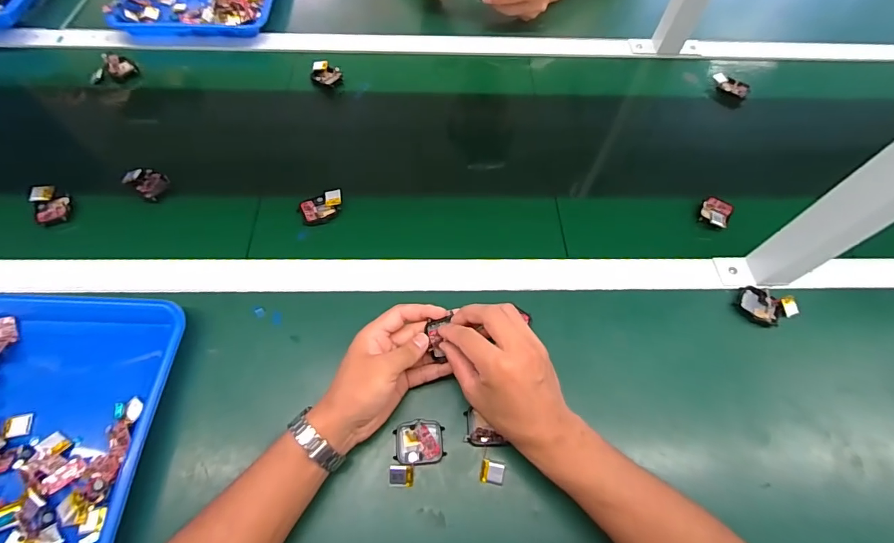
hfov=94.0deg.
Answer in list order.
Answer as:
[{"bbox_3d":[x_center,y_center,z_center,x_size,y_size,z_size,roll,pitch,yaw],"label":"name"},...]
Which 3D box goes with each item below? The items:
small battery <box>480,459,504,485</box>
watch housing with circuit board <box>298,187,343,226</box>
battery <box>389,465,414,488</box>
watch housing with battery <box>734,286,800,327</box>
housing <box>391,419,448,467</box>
[{"bbox_3d":[0.043,0.189,0.392,0.021,0.010,0.019,11,62,4],"label":"small battery"},{"bbox_3d":[-0.157,-0.081,0.527,0.056,0.013,0.039,-20,64,-12],"label":"watch housing with circuit board"},{"bbox_3d":[-0.042,0.189,0.386,0.022,0.005,0.018,2,61,-1],"label":"battery"},{"bbox_3d":[0.362,0.036,0.473,0.058,0.015,0.050,-24,65,-14],"label":"watch housing with battery"},{"bbox_3d":[-0.026,0.164,0.401,0.047,0.008,0.038,-2,62,-3],"label":"housing"}]

